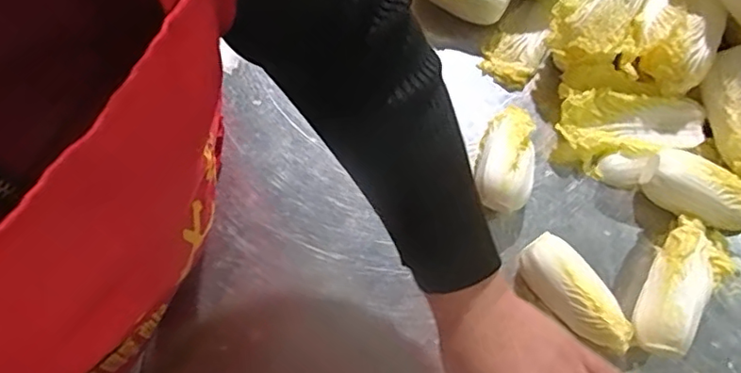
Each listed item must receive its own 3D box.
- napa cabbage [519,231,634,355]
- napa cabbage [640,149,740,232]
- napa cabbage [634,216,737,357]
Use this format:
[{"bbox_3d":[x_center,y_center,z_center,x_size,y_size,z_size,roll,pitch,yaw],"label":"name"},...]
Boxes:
[{"bbox_3d":[0.163,0.089,0.469,0.048,0.047,0.103,-29,72,-12],"label":"napa cabbage"},{"bbox_3d":[0.289,0.007,0.501,0.111,0.045,0.050,23,70,7],"label":"napa cabbage"},{"bbox_3d":[0.251,0.079,0.472,0.058,0.048,0.126,40,73,13],"label":"napa cabbage"}]

